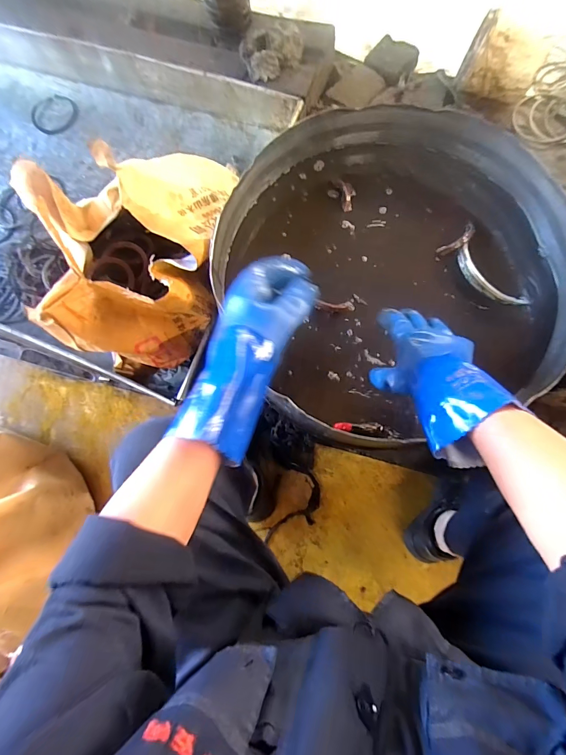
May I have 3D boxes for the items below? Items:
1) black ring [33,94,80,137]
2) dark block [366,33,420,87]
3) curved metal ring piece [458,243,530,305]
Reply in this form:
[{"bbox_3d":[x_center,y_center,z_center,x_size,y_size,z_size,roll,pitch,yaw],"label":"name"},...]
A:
[{"bbox_3d":[-0.597,-0.690,0.945,0.116,0.013,0.133,-34,77,-5],"label":"black ring"},{"bbox_3d":[0.304,-0.911,1.040,0.146,0.063,0.091,35,81,10],"label":"dark block"},{"bbox_3d":[0.344,-0.163,0.605,0.040,0.021,0.140,-43,78,-6],"label":"curved metal ring piece"}]

